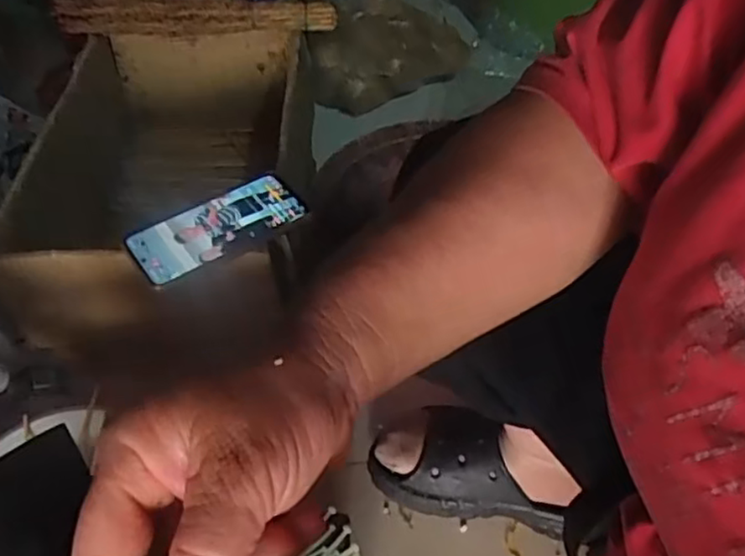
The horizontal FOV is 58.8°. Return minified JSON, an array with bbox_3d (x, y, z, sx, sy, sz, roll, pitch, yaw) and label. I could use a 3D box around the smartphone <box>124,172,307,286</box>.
[{"bbox_3d":[-0.142,-0.048,0.612,0.160,0.007,0.072,-27,56,-22],"label":"smartphone"}]

